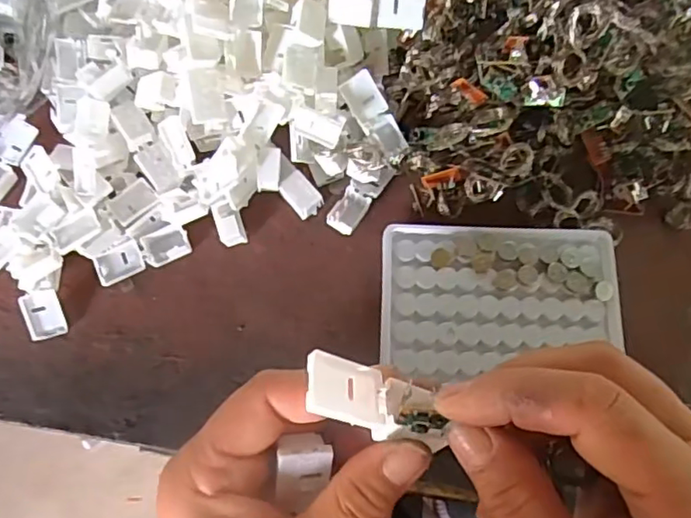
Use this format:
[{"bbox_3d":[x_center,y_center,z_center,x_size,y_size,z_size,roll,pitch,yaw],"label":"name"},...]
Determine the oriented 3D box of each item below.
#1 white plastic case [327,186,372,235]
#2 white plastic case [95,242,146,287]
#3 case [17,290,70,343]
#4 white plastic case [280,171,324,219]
[{"bbox_3d":[0.002,-0.029,0.360,0.018,0.005,0.027,32,77,10],"label":"white plastic case"},{"bbox_3d":[-0.135,0.003,0.350,0.027,0.008,0.018,-24,75,-5],"label":"white plastic case"},{"bbox_3d":[-0.176,0.033,0.340,0.021,0.004,0.029,-15,99,-21],"label":"case"},{"bbox_3d":[-0.027,-0.039,0.362,0.018,0.012,0.026,-40,77,-9],"label":"white plastic case"}]

